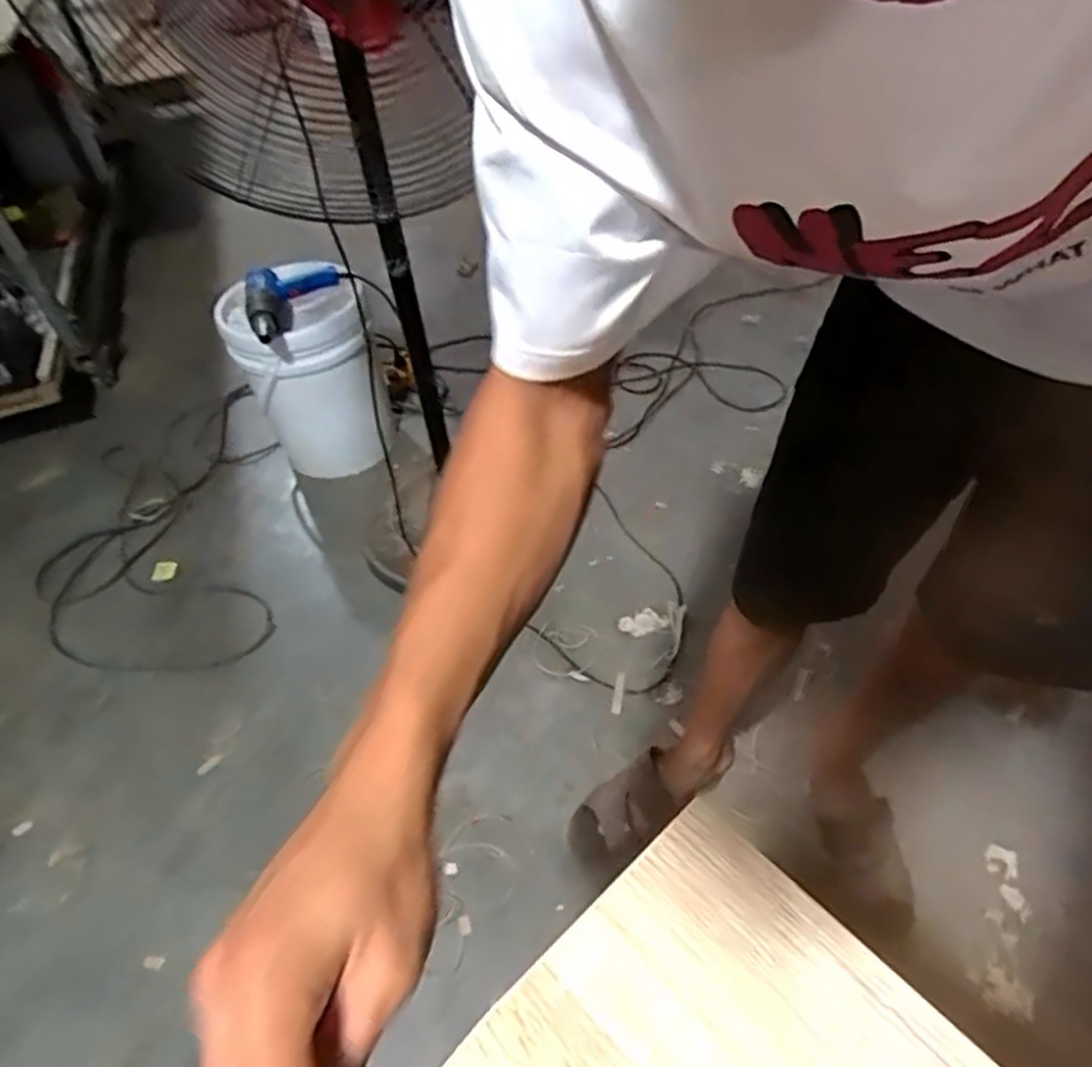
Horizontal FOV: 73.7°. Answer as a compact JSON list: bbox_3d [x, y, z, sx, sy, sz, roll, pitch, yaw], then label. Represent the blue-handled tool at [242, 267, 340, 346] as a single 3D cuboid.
[{"bbox_3d":[-0.510,-0.476,1.478,0.195,0.076,0.257,-16,47,-8],"label":"blue-handled tool"}]

